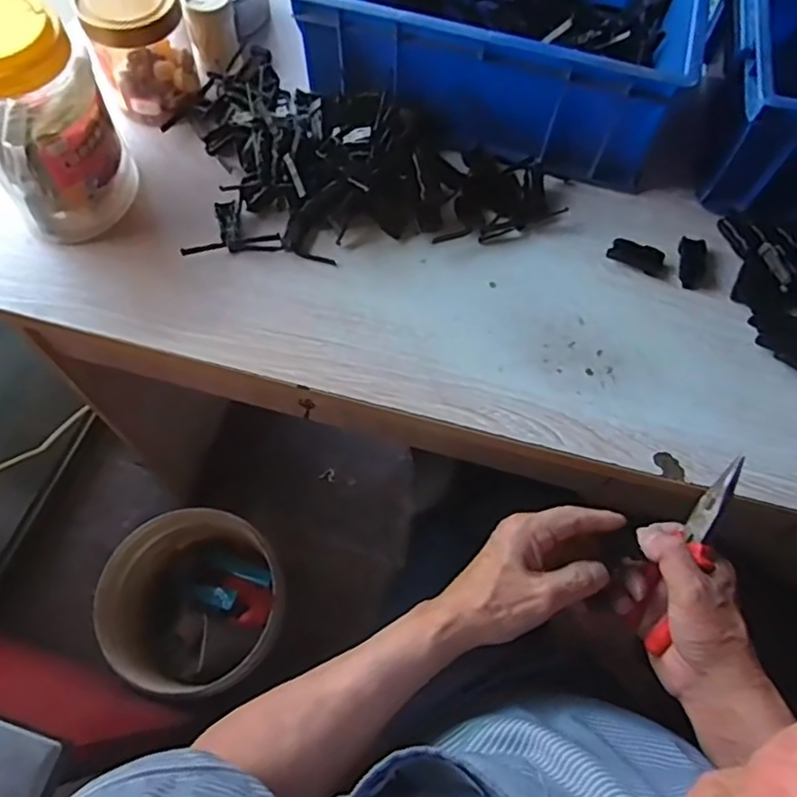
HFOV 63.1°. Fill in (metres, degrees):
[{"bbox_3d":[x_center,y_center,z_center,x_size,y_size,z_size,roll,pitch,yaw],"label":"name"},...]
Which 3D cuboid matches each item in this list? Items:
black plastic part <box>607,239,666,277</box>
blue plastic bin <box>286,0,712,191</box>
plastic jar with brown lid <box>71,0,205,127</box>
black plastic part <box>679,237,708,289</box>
[{"bbox_3d":[0.216,-0.128,0.583,0.050,0.011,0.024,28,68,9],"label":"black plastic part"},{"bbox_3d":[0.102,-0.370,0.621,0.340,0.131,0.267,11,66,2],"label":"blue plastic bin"},{"bbox_3d":[-0.233,-0.323,0.589,0.086,0.095,0.088,-23,70,-13],"label":"plastic jar with brown lid"},{"bbox_3d":[0.264,-0.122,0.582,0.024,0.009,0.048,12,66,2],"label":"black plastic part"}]

